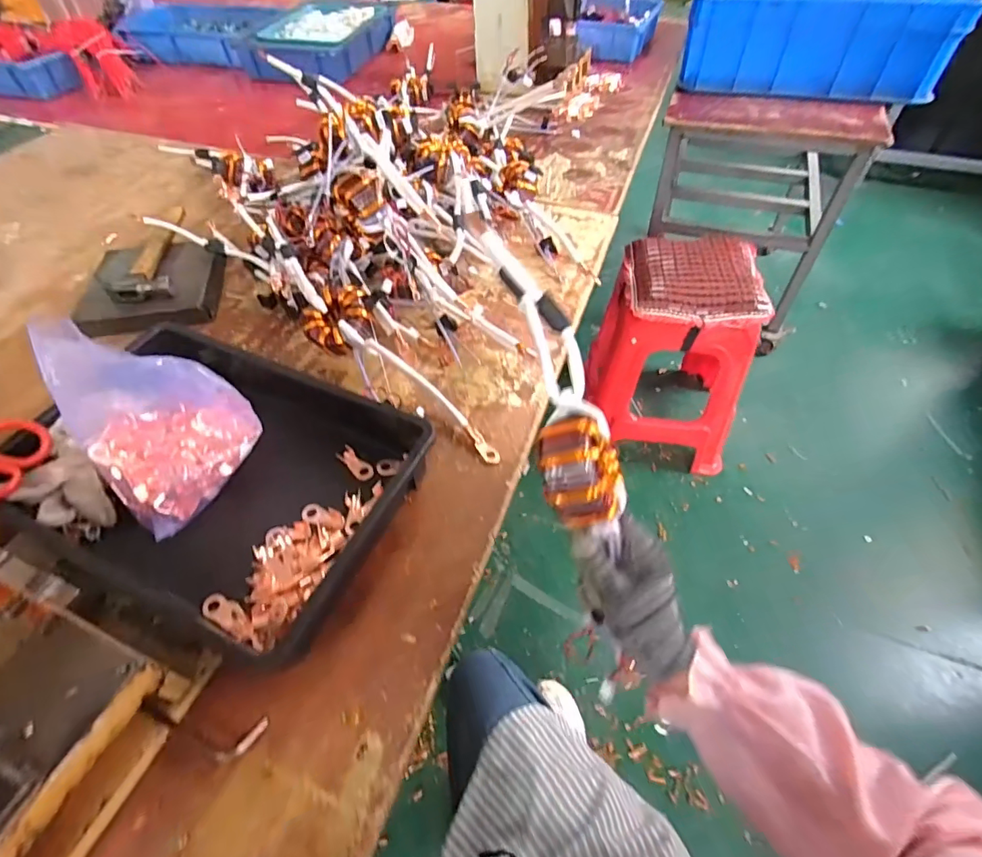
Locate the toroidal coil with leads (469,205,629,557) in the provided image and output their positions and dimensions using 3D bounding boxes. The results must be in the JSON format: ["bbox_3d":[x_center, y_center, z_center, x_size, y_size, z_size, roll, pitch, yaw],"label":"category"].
[{"bbox_3d":[0.045,-0.047,0.373,0.065,0.051,0.246,-15,81,-11],"label":"toroidal coil with leads"}]

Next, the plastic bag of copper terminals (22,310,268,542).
[{"bbox_3d":[-0.305,-0.007,0.460,0.137,0.173,0.117,-36,62,-24],"label":"plastic bag of copper terminals"}]

